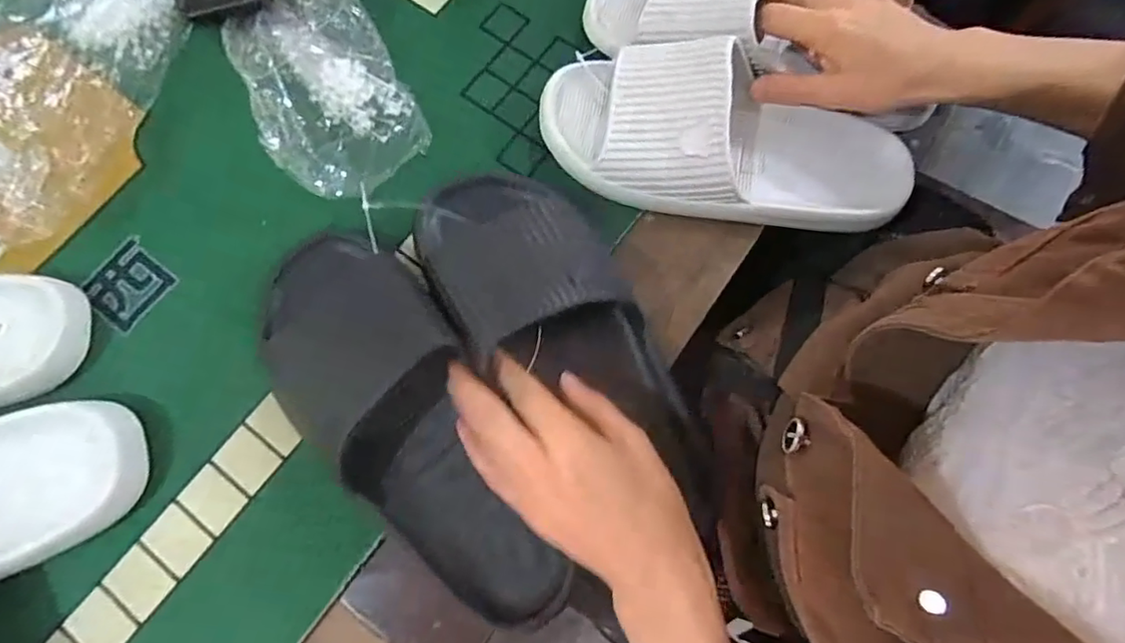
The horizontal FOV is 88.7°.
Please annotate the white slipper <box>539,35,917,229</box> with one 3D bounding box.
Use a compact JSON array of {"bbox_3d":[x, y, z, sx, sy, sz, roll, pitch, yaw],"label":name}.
[{"bbox_3d":[0.118,-0.129,0.395,0.257,0.060,0.103,12,75,-4],"label":"white slipper"}]

